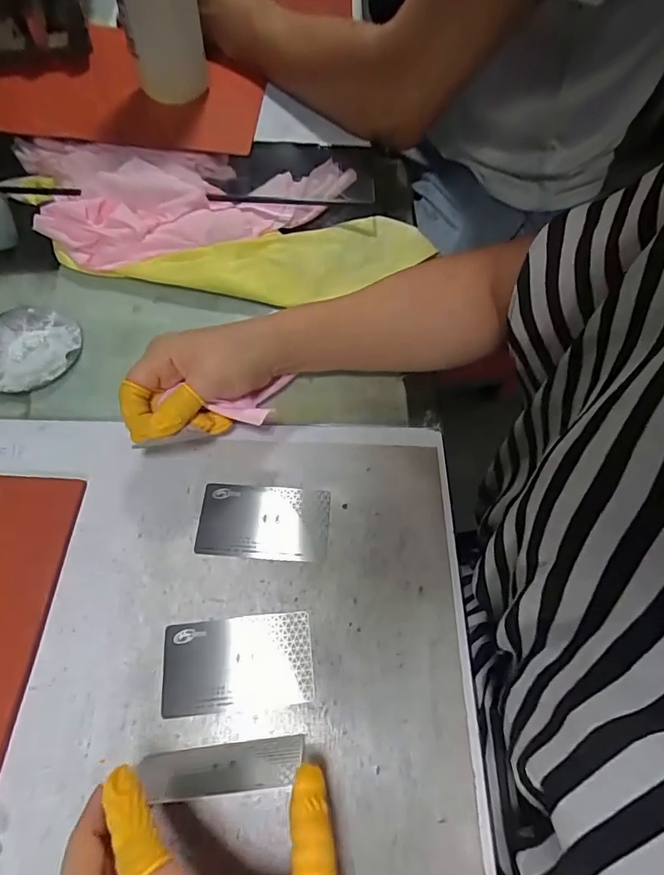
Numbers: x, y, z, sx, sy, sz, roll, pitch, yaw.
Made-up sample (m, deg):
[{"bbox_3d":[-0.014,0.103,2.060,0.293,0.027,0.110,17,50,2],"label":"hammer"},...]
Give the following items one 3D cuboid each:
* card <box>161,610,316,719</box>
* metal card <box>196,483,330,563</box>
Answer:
[{"bbox_3d":[-0.056,0.134,0.290,0.087,0.004,0.050,-4,62,-5],"label":"card"},{"bbox_3d":[-0.046,0.056,0.331,0.086,0.004,0.051,4,62,-1],"label":"metal card"}]

